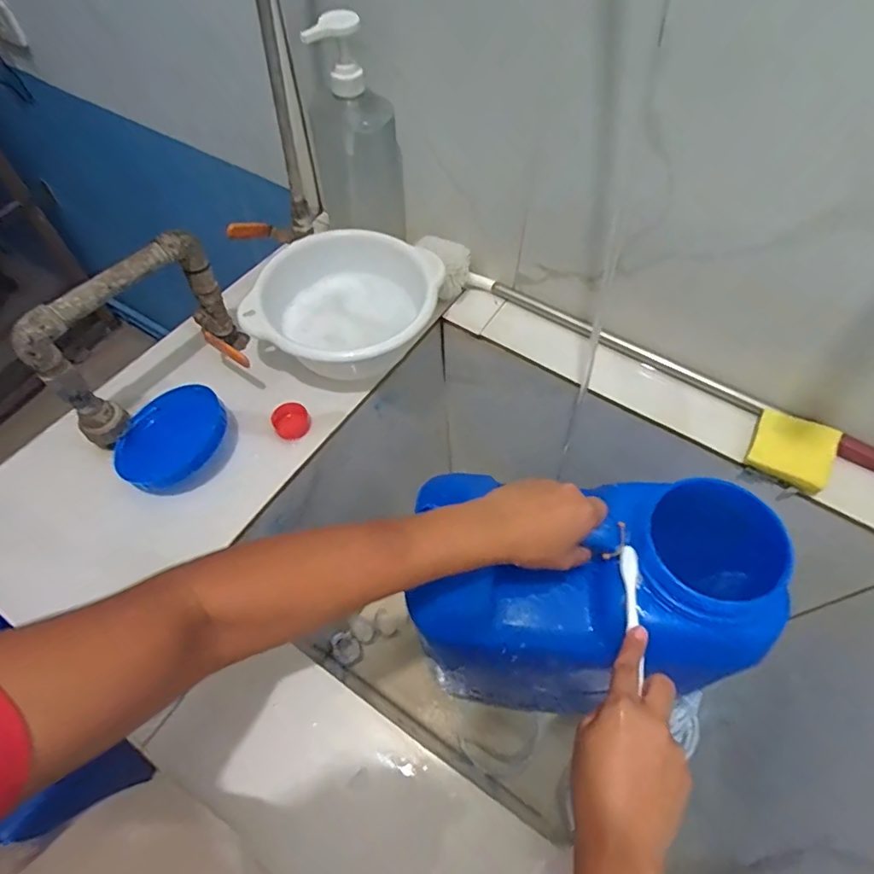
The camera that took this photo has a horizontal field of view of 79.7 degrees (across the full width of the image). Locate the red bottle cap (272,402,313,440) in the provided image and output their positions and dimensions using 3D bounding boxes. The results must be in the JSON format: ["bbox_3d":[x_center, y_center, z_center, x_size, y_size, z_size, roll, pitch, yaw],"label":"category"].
[{"bbox_3d":[-0.162,-0.018,0.584,0.039,0.017,0.037,0,59,0],"label":"red bottle cap"}]

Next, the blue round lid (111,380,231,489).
[{"bbox_3d":[-0.280,-0.003,0.552,0.117,0.016,0.119,-10,53,14],"label":"blue round lid"}]

